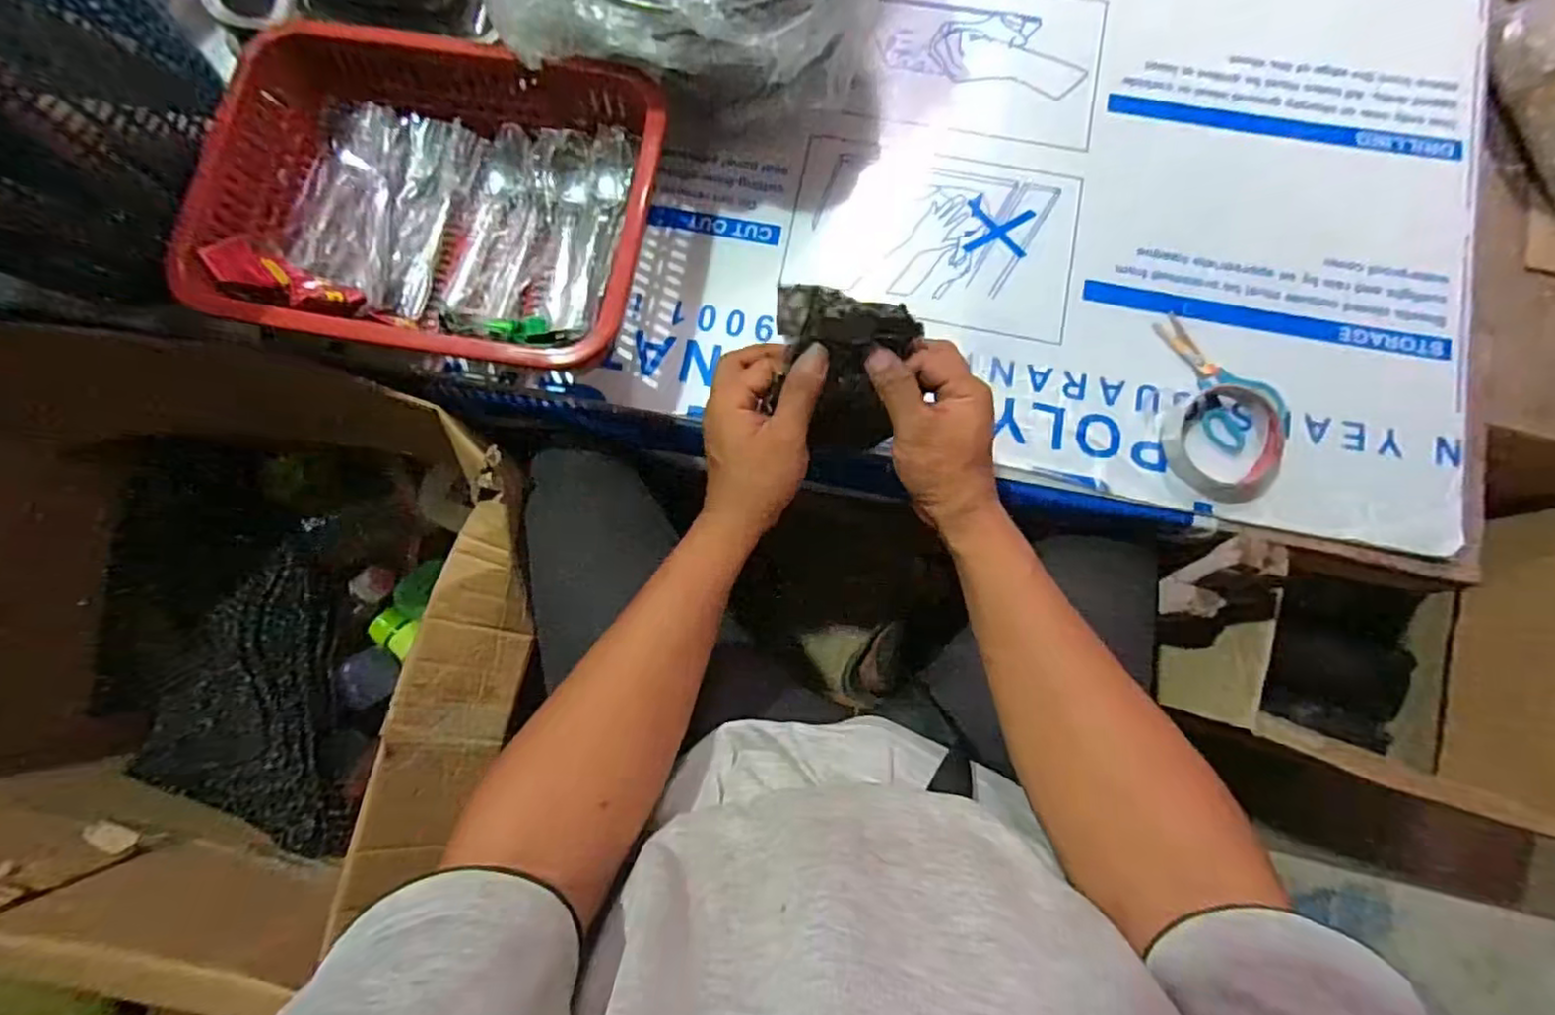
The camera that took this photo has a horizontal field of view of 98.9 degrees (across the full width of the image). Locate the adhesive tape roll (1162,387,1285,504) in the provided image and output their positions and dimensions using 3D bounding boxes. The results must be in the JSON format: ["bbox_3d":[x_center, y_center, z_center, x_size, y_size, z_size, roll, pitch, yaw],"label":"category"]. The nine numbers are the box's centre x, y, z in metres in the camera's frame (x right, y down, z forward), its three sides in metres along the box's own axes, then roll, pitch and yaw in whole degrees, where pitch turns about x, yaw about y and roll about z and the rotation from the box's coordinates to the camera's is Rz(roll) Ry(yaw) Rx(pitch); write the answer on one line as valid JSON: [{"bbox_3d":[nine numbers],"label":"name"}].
[{"bbox_3d":[0.363,-0.049,0.541,0.087,0.016,0.094,0,83,2],"label":"adhesive tape roll"}]

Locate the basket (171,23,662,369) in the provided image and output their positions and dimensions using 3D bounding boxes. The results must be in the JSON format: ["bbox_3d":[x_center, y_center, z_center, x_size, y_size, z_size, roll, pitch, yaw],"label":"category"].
[{"bbox_3d":[-0.272,-0.249,0.546,0.343,0.082,0.267,13,84,3],"label":"basket"}]

